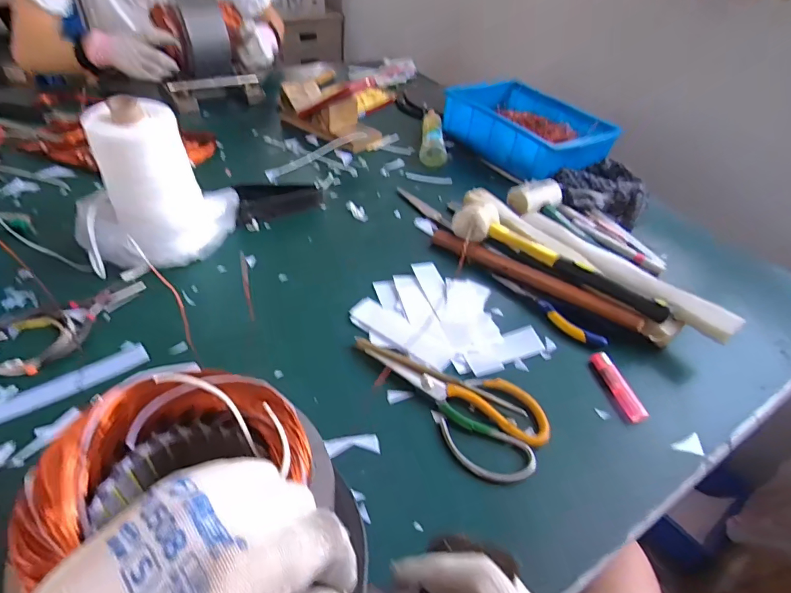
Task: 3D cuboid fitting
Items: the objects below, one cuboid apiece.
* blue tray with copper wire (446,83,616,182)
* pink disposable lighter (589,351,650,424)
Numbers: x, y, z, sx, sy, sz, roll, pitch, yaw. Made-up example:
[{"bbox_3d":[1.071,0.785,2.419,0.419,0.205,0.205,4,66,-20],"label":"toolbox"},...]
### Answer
[{"bbox_3d":[0.253,-0.315,0.839,0.195,0.091,0.277,-22,50,-30],"label":"blue tray with copper wire"},{"bbox_3d":[0.234,0.094,0.457,0.018,0.016,0.082,-5,43,-14],"label":"pink disposable lighter"}]

